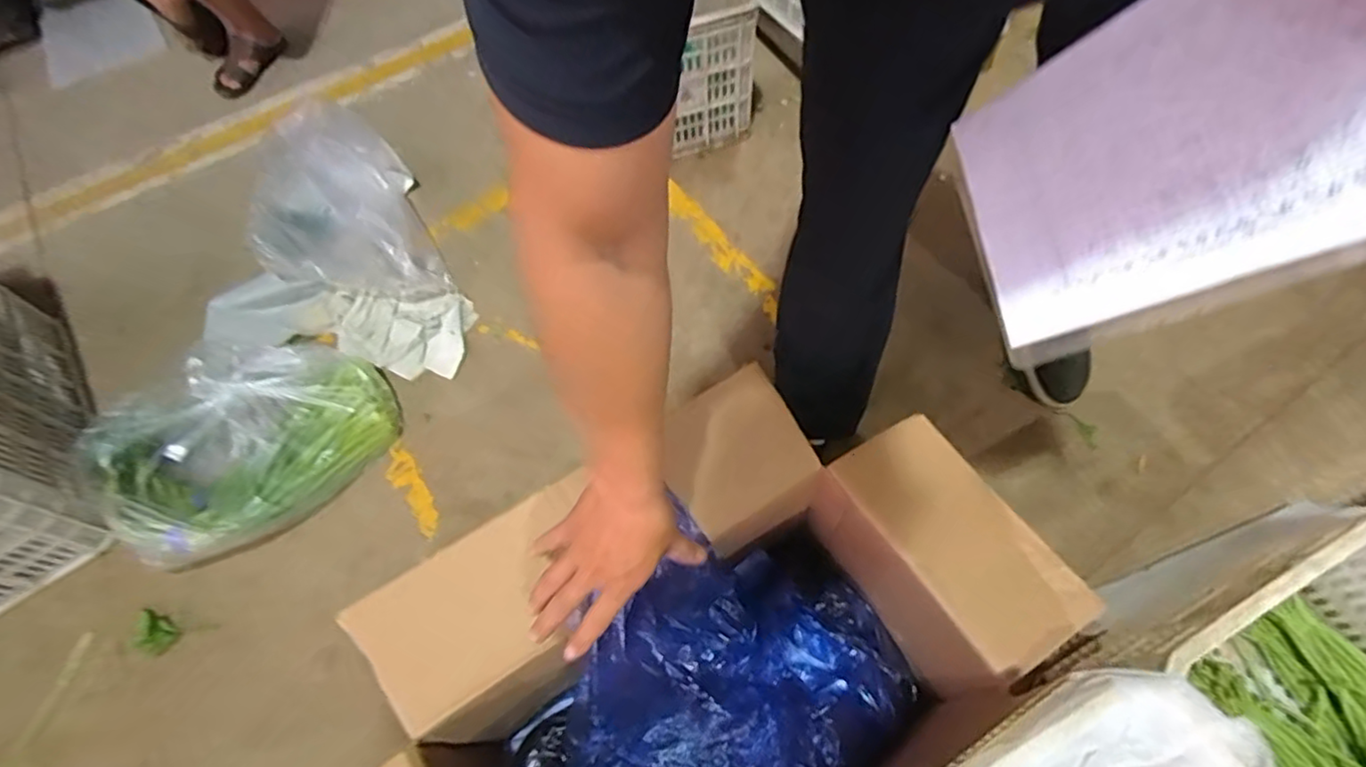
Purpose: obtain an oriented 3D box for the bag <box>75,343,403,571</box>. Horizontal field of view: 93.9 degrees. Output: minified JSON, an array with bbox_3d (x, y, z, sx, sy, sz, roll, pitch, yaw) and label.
[{"bbox_3d":[-0.734,0.088,1.076,0.442,0.142,0.327,-37,67,-16],"label":"bag"}]

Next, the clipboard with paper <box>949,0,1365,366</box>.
[{"bbox_3d":[0.344,-0.164,0.442,0.012,0.305,0.220,-5,78,-35],"label":"clipboard with paper"}]

